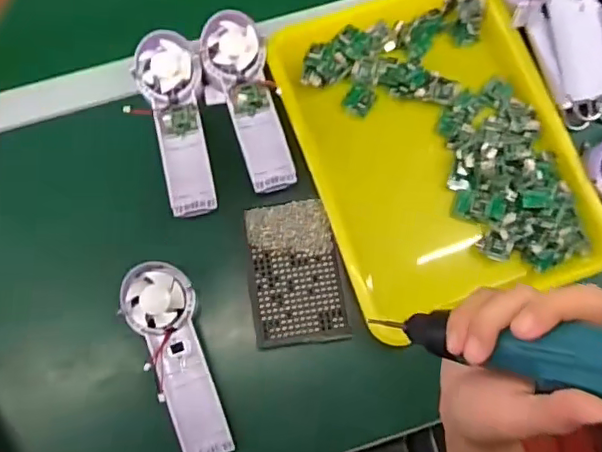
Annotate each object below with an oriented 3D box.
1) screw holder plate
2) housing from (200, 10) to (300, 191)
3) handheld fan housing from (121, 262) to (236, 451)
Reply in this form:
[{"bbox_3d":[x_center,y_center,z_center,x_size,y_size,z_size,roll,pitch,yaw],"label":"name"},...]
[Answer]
[{"bbox_3d":[-0.004,0.044,0.541,0.088,0.015,0.131,-7,77,-3],"label":"screw holder plate"},{"bbox_3d":[-0.056,-0.120,0.556,0.066,0.032,0.177,-13,77,-4],"label":"housing"},{"bbox_3d":[-0.106,0.116,0.503,0.057,0.030,0.176,-23,78,-6],"label":"handheld fan housing"}]

